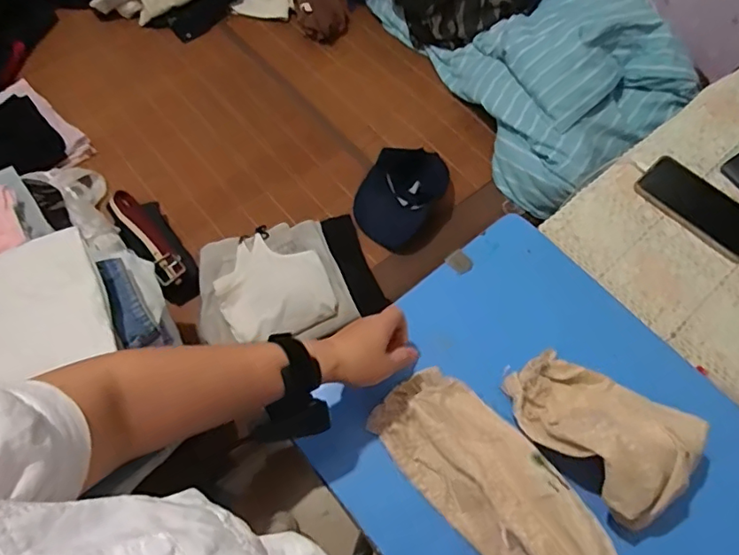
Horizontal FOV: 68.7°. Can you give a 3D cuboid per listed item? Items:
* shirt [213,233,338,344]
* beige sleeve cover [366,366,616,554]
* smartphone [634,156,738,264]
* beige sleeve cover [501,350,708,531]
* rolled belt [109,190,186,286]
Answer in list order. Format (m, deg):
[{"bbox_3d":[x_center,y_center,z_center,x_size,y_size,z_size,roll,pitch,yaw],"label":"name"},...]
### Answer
[{"bbox_3d":[-0.167,0.016,0.933,0.183,0.028,0.198,-22,66,-10],"label":"shirt"},{"bbox_3d":[0.125,0.211,0.545,0.111,0.050,0.269,-39,62,-17],"label":"beige sleeve cover"},{"bbox_3d":[0.444,-0.095,0.723,0.084,0.013,0.162,-40,71,-17],"label":"smartphone"},{"bbox_3d":[0.231,0.144,0.541,0.117,0.085,0.175,-39,70,-17],"label":"beige sleeve cover"},{"bbox_3d":[-0.423,-0.077,1.011,0.060,0.058,0.227,-38,70,-17],"label":"rolled belt"}]

